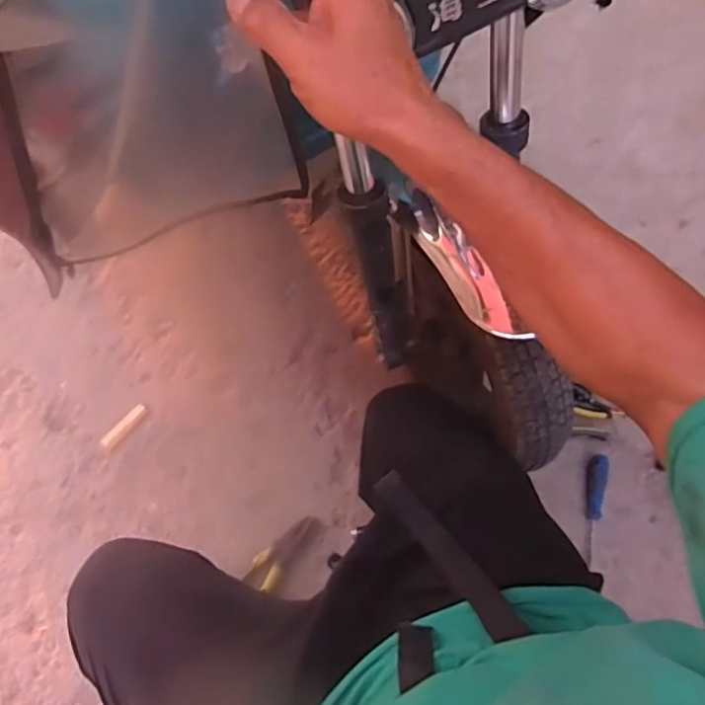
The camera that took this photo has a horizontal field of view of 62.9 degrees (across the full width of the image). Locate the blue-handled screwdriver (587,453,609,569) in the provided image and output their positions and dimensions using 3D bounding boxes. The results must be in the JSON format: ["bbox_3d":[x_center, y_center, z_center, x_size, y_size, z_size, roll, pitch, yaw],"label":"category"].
[{"bbox_3d":[0.385,0.251,0.918,0.026,0.021,0.173,11,70,4],"label":"blue-handled screwdriver"}]

